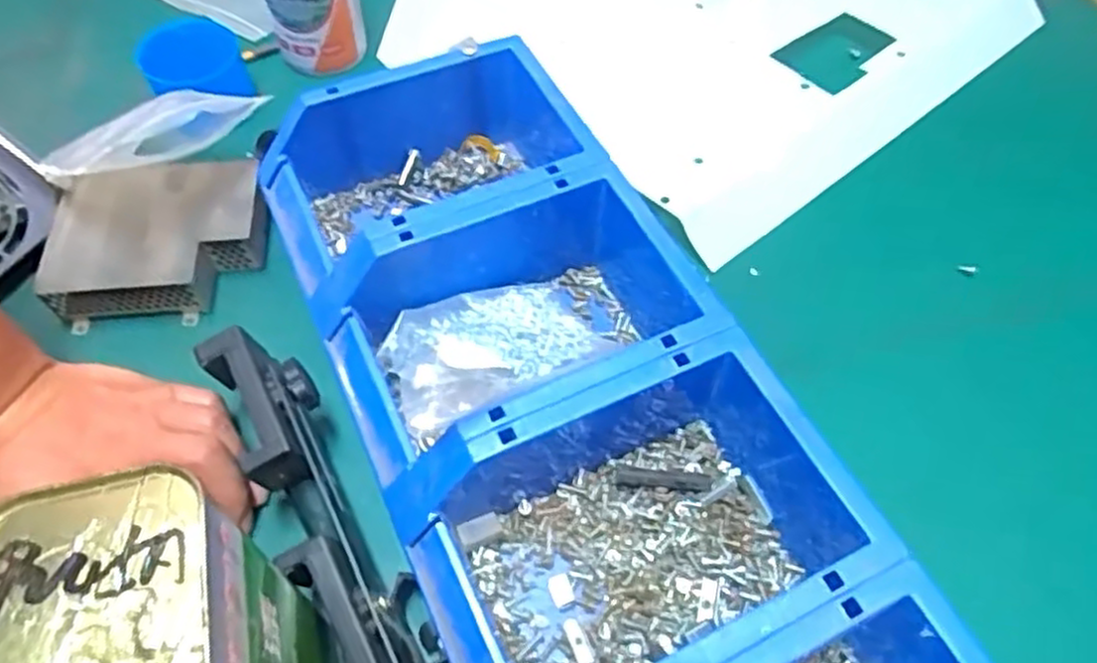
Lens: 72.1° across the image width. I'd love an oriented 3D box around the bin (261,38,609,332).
[{"bbox_3d":[-0.071,-0.090,0.448,0.180,0.076,0.142,-22,60,-16],"label":"bin"}]

